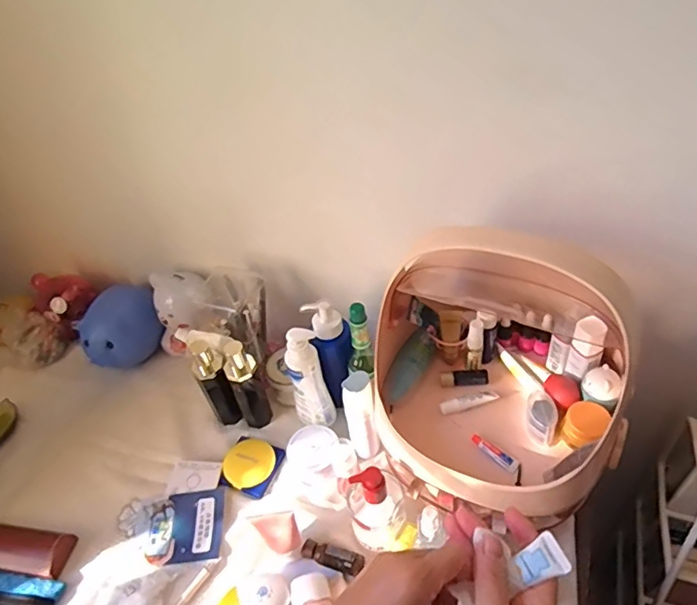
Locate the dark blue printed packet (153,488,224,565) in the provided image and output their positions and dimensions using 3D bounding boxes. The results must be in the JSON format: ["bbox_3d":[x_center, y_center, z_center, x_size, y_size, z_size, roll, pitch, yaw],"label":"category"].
[{"bbox_3d":[-0.220,0.316,0.753,0.079,0.009,0.098,-7,44,1],"label":"dark blue printed packet"}]

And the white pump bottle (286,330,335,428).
[{"bbox_3d":[-0.057,0.117,0.780,0.051,0.178,0.046,-16,45,-9],"label":"white pump bottle"}]

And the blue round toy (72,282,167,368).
[{"bbox_3d":[-0.416,0.051,0.978,0.142,0.131,0.100,-25,46,-17],"label":"blue round toy"}]

